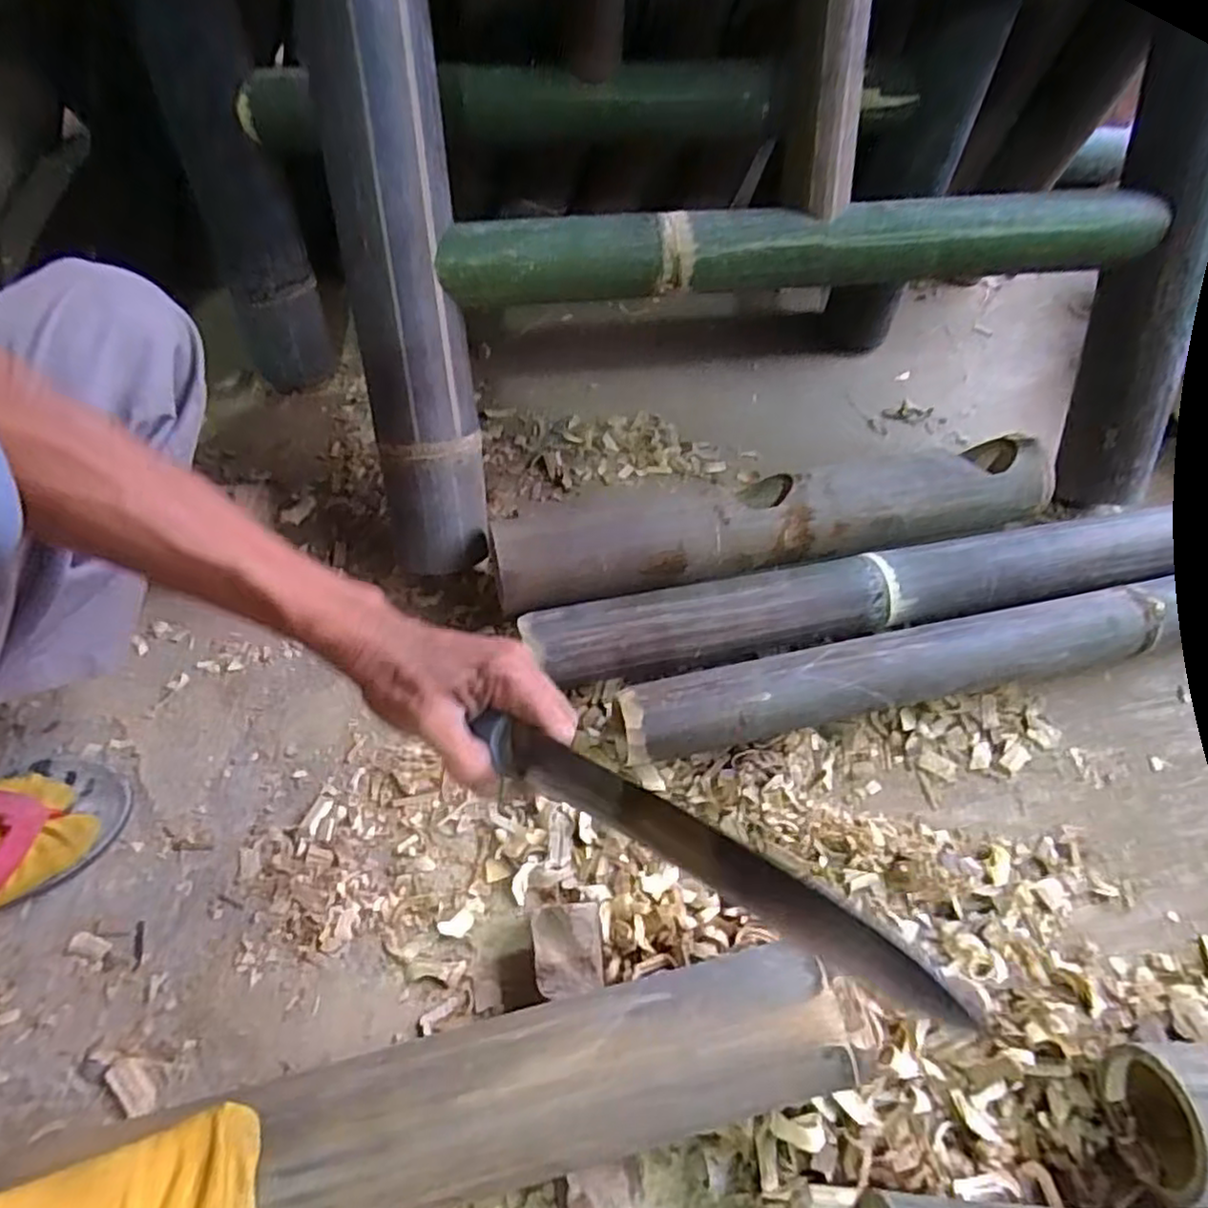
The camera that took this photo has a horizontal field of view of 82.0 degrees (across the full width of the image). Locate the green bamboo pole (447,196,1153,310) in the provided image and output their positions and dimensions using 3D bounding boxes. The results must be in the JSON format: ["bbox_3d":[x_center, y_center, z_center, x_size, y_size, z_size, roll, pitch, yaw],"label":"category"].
[{"bbox_3d":[0.148,-0.257,0.503,0.525,0.048,0.044,-2,60,-4],"label":"green bamboo pole"}]

